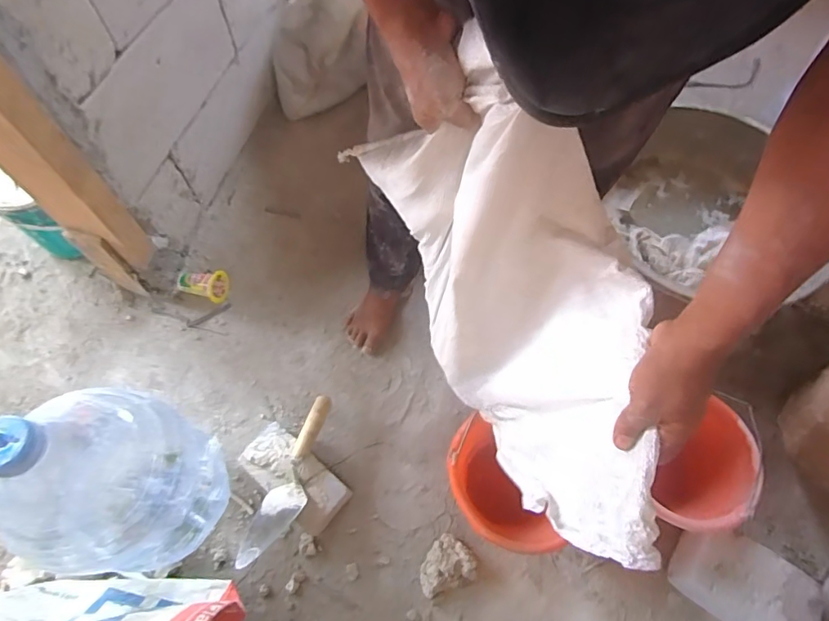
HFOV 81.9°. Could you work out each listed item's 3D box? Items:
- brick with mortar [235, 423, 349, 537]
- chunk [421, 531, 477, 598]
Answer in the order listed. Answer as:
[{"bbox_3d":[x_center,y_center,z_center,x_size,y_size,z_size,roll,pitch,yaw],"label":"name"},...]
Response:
[{"bbox_3d":[-0.216,0.296,0.856,0.202,0.072,0.093,39,69,15],"label":"brick with mortar"},{"bbox_3d":[0.052,0.436,0.821,0.098,0.035,0.083,-19,66,-11],"label":"chunk"}]

